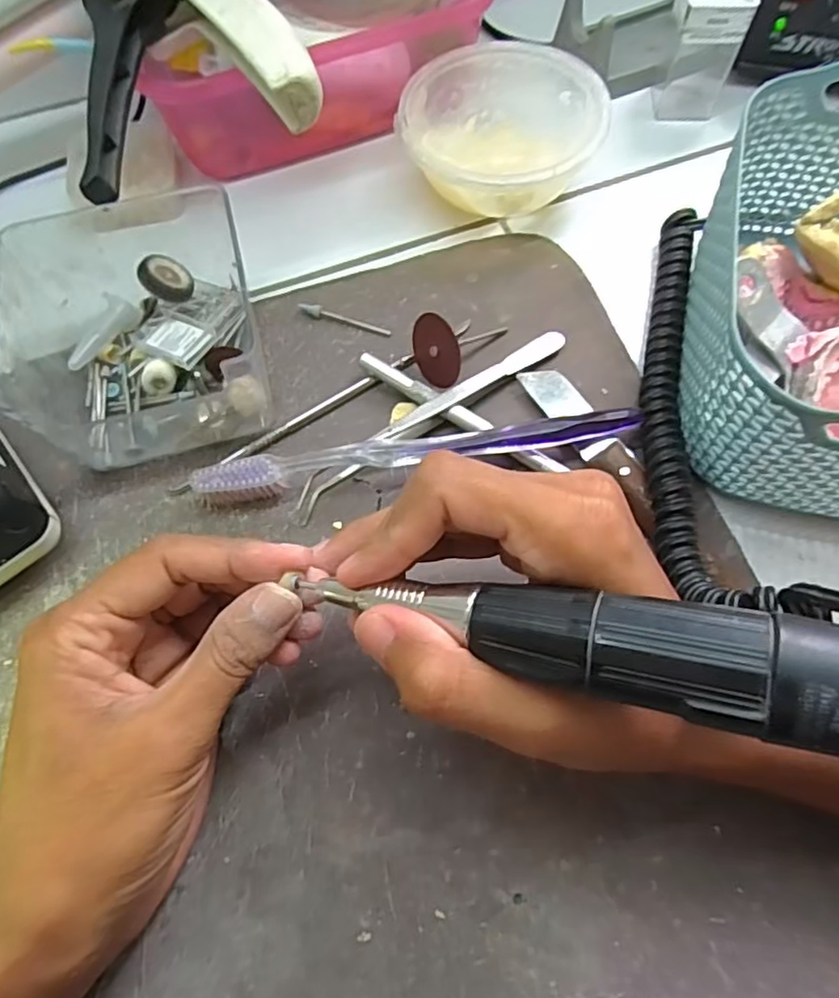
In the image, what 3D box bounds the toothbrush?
[{"bbox_3d":[0.000,-0.018,0.273,0.186,0.021,0.013,-8,67,-3],"label":"toothbrush"}]

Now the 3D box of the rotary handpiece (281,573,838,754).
[{"bbox_3d":[0.047,0.031,0.154,0.173,0.021,0.032,4,66,27],"label":"rotary handpiece"}]

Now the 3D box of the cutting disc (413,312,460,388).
[{"bbox_3d":[0.007,-0.067,0.289,0.004,0.031,0.031,-22,44,-34],"label":"cutting disc"}]

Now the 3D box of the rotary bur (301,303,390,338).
[{"bbox_3d":[-0.037,-0.088,0.314,0.048,0.004,0.007,20,69,9],"label":"rotary bur"}]

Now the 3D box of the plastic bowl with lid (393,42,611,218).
[{"bbox_3d":[0.041,-0.189,0.335,0.100,0.040,0.102,0,67,1],"label":"plastic bowl with lid"}]

